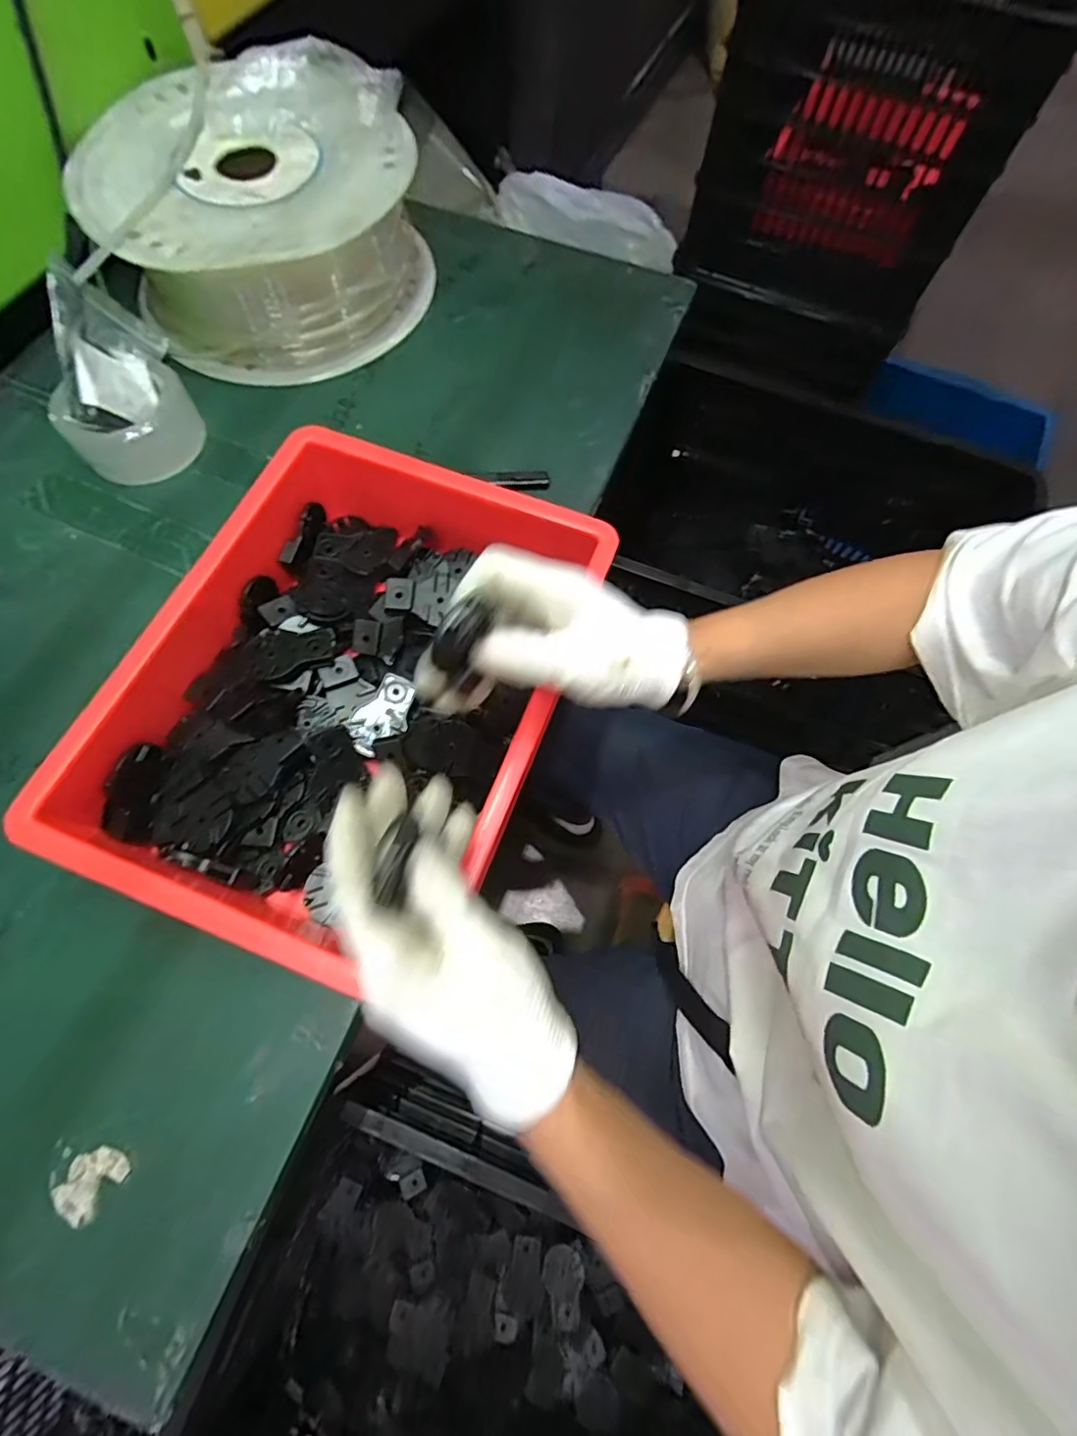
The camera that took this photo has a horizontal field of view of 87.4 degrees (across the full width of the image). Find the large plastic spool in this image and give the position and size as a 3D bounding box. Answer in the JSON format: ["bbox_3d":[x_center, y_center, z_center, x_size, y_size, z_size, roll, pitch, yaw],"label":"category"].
[{"bbox_3d":[-0.268,-0.494,0.569,0.287,0.149,0.265,1,70,-2],"label":"large plastic spool"}]

